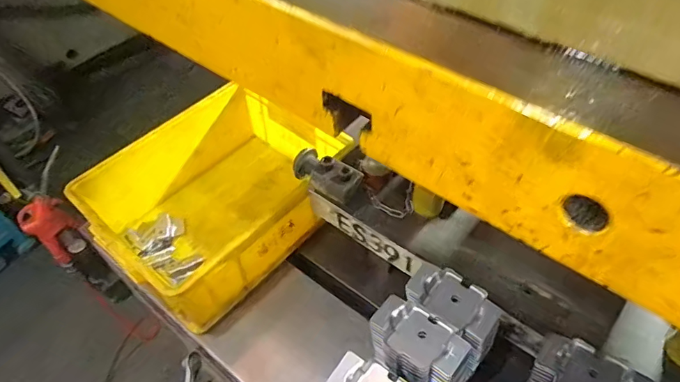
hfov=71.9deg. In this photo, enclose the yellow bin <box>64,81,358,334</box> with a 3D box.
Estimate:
[{"bbox_3d":[-0.178,0.009,0.716,0.257,0.136,0.342,34,59,26],"label":"yellow bin"}]

